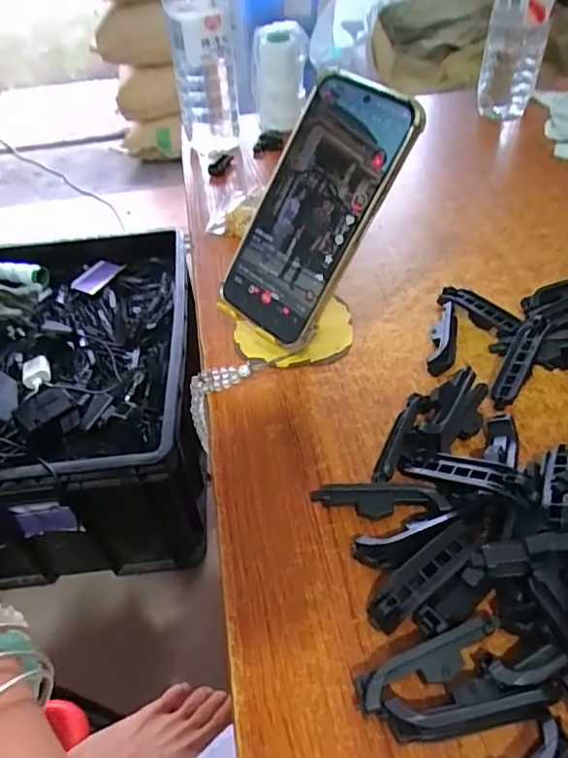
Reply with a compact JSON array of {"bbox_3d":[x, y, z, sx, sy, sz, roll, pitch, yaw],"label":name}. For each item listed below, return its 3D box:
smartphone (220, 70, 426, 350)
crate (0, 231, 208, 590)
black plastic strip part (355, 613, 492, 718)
[{"bbox_3d":[0.018,-0.110,0.360,0.019,0.168,0.079,9,24,-50],"label":"smartphone"},{"bbox_3d":[-0.381,0.018,0.997,0.428,0.306,0.581,-6,45,-2],"label":"crate"},{"bbox_3d":[0.065,0.130,0.245,0.071,0.020,0.015,-19,46,-15],"label":"black plastic strip part"}]

